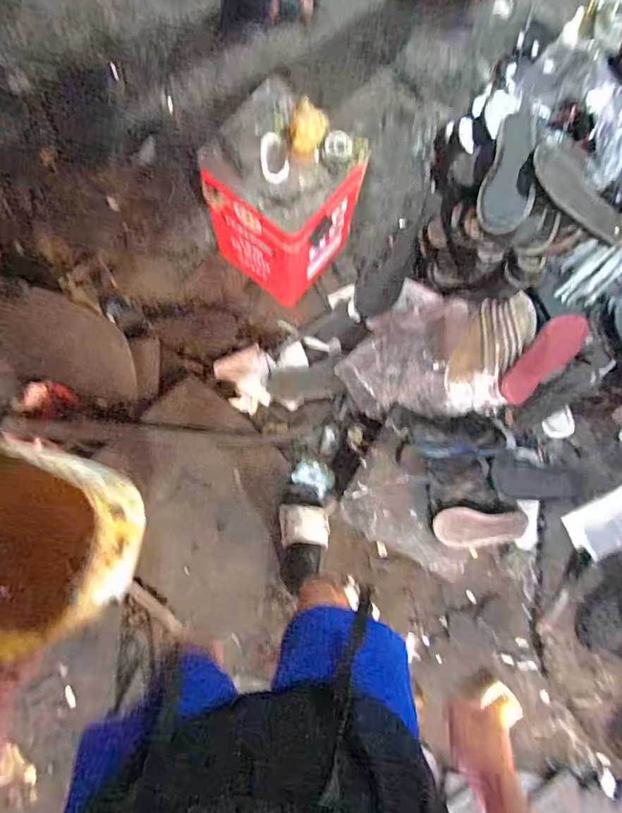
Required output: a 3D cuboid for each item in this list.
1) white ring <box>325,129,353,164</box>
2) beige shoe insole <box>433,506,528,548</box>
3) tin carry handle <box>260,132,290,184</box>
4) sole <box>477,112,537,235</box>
[{"bbox_3d":[0.050,-0.466,0.918,0.049,0.011,0.057,9,81,-4],"label":"white ring"},{"bbox_3d":[0.408,0.295,1.234,0.231,0.007,0.094,7,89,-7],"label":"beige shoe insole"},{"bbox_3d":[-0.066,-0.449,0.924,0.049,0.010,0.096,-6,82,-6],"label":"tin carry handle"},{"bbox_3d":[0.368,-0.437,0.956,0.093,0.015,0.219,4,85,25],"label":"sole"}]

